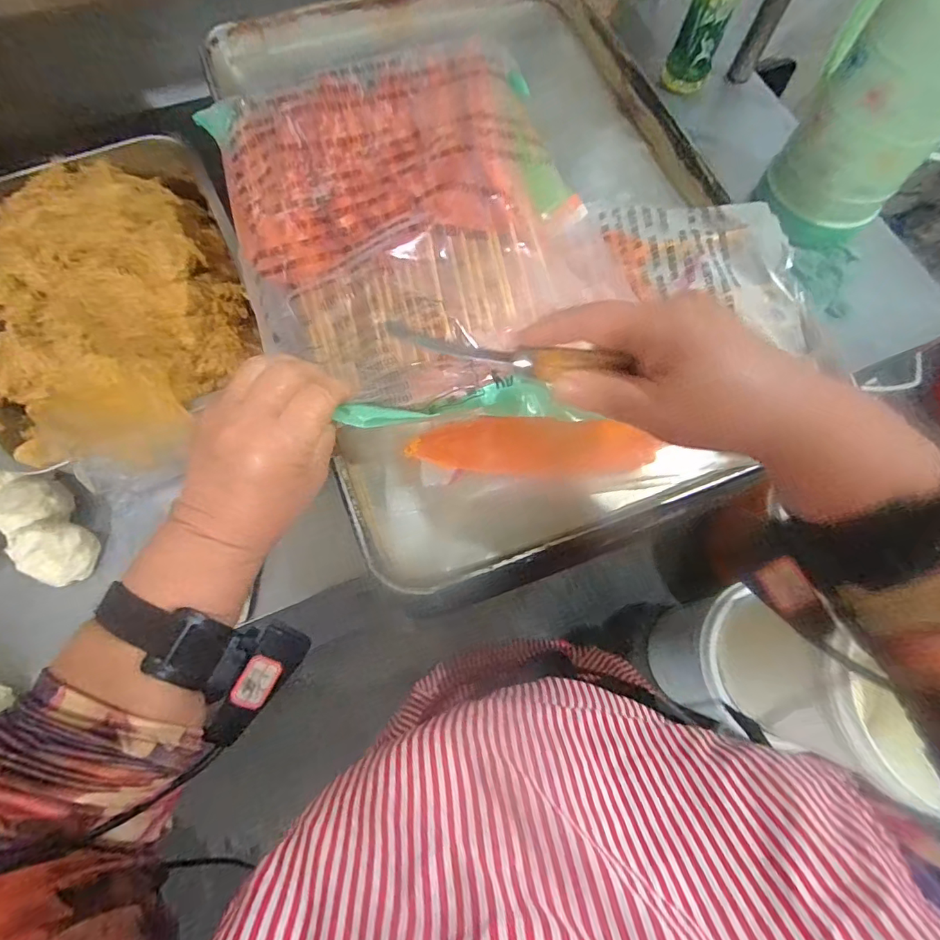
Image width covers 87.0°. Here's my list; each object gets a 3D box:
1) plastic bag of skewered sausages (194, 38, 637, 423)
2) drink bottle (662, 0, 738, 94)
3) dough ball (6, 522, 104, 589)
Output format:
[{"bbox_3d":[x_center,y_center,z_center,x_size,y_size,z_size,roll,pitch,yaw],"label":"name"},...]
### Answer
[{"bbox_3d":[-0.033,-0.182,0.370,0.268,0.049,0.322,-21,73,-10],"label":"plastic bag of skewered sausages"},{"bbox_3d":[0.352,-0.670,0.717,0.064,0.226,0.055,31,72,8],"label":"drink bottle"},{"bbox_3d":[-0.430,0.087,0.512,0.061,0.054,0.059,1,71,-2],"label":"dough ball"}]

